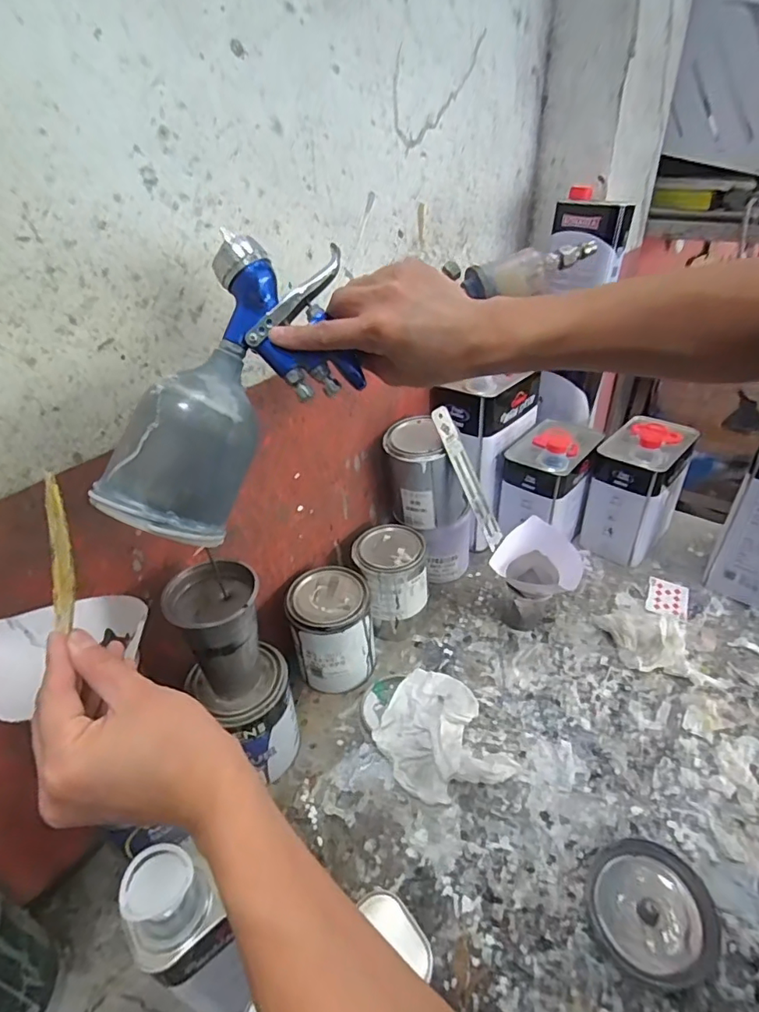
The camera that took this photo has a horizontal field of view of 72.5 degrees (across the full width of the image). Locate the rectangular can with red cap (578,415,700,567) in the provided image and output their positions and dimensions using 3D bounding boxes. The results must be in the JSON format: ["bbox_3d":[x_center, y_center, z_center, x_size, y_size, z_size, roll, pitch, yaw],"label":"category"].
[{"bbox_3d":[0.427,-0.031,0.860,0.114,0.207,0.159,25,44,34],"label":"rectangular can with red cap"}]

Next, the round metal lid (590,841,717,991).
[{"bbox_3d":[0.242,0.362,0.462,0.100,0.036,0.098,-2,35,1],"label":"round metal lid"}]

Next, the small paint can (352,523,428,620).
[{"bbox_3d":[0.015,0.093,0.746,0.095,0.087,0.104,-2,35,1],"label":"small paint can"}]

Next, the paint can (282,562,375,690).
[{"bbox_3d":[-0.062,0.167,0.686,0.100,0.139,0.096,-2,35,1],"label":"paint can"}]

